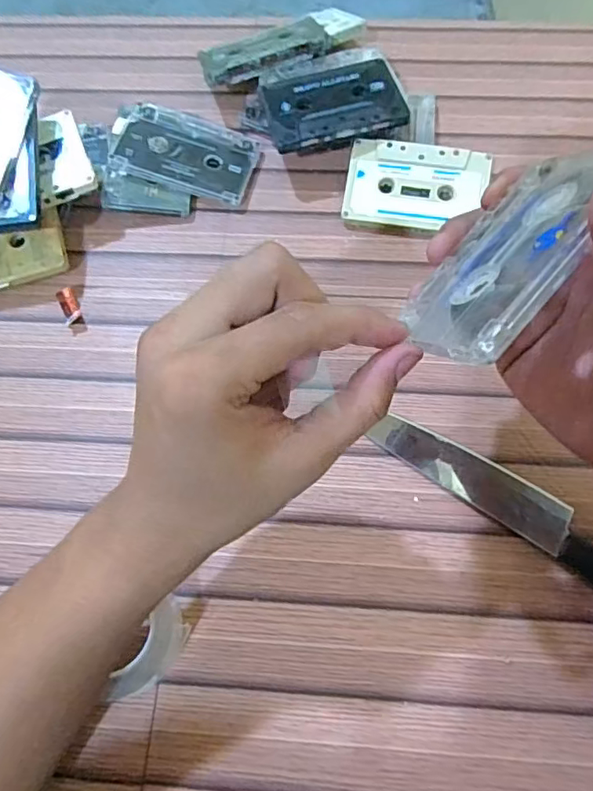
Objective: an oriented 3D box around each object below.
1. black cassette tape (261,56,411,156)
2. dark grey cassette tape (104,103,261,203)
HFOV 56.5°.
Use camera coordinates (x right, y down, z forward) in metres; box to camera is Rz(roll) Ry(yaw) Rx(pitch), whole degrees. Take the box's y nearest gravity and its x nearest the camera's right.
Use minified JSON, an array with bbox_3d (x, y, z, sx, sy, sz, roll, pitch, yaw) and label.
[{"bbox_3d":[0.028,-0.218,0.411,0.100,0.011,0.069,-17,66,-6],"label":"black cassette tape"},{"bbox_3d":[-0.083,-0.186,0.421,0.103,0.009,0.068,16,69,-5],"label":"dark grey cassette tape"}]

